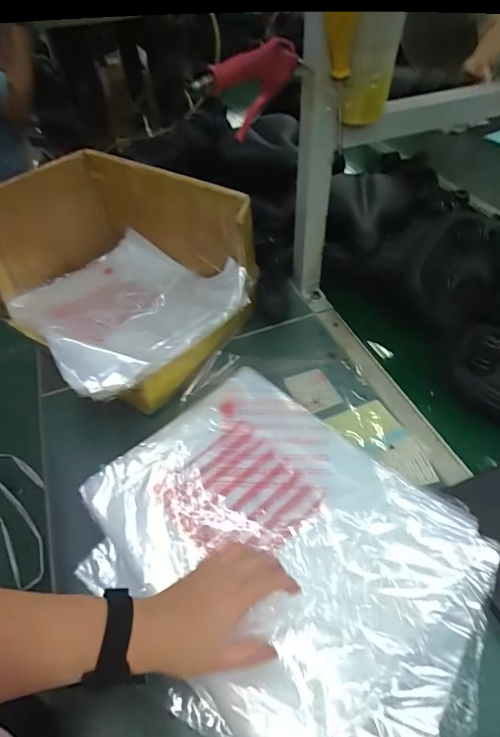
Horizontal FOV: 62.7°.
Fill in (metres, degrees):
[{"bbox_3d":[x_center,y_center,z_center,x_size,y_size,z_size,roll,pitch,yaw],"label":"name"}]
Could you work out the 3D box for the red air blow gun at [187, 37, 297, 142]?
[{"bbox_3d":[0.001,-0.413,0.585,0.150,0.121,0.046,-45,68,6],"label":"red air blow gun"}]

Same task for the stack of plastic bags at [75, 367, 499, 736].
[{"bbox_3d":[0.034,0.209,0.489,0.460,0.022,0.340,34,60,30],"label":"stack of plastic bags"}]

